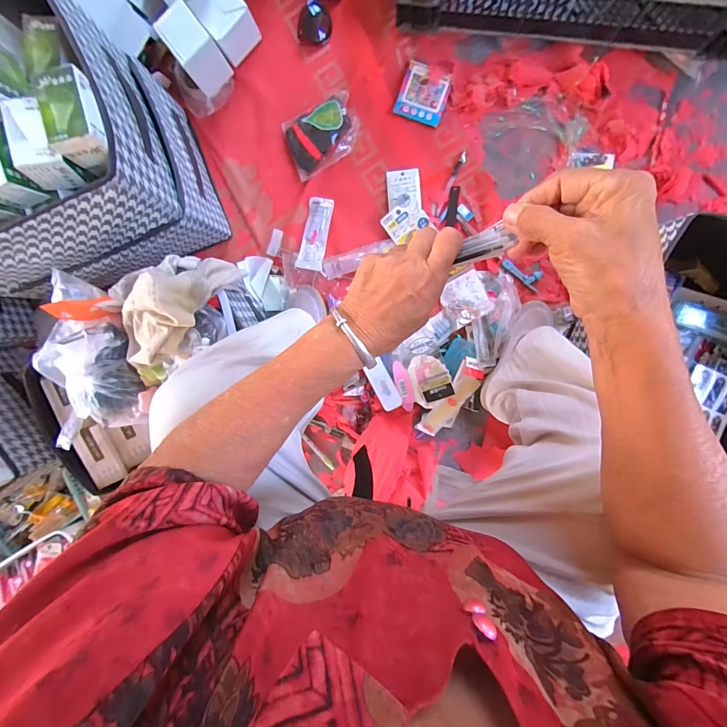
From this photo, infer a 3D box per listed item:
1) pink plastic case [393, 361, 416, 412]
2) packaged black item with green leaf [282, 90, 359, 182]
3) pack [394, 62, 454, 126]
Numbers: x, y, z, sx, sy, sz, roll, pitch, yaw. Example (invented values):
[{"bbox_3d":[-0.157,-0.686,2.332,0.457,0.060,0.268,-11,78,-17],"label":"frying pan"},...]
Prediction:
[{"bbox_3d":[0.087,0.048,0.722,0.032,0.016,0.107,-15,96,7],"label":"pink plastic case"},{"bbox_3d":[-0.082,-0.454,0.690,0.144,0.025,0.109,-22,95,8],"label":"packaged black item with green leaf"},{"bbox_3d":[0.118,-0.526,0.673,0.092,0.006,0.096,21,99,2],"label":"pack"}]

